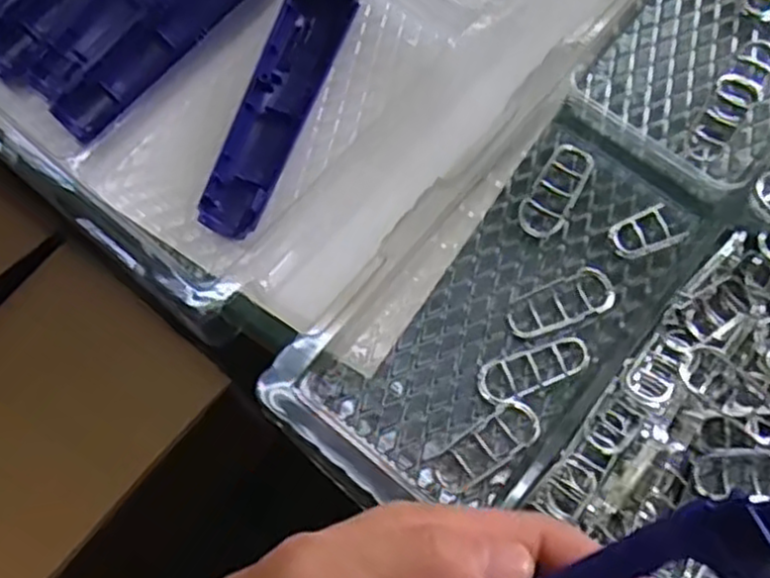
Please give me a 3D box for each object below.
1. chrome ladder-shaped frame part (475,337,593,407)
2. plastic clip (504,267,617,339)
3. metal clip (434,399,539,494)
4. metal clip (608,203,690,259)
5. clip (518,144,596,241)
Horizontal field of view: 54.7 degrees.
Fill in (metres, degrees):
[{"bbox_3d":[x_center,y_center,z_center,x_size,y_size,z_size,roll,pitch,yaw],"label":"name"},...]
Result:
[{"bbox_3d":[0.069,0.037,0.347,0.055,0.010,0.020,-21,72,-5],"label":"chrome ladder-shaped frame part"},{"bbox_3d":[0.084,0.007,0.356,0.053,0.008,0.024,-23,72,-5],"label":"plastic clip"},{"bbox_3d":[0.046,0.072,0.334,0.052,0.011,0.021,-37,74,-10],"label":"metal clip"},{"bbox_3d":[0.128,-0.027,0.366,0.034,0.008,0.022,-26,72,-6],"label":"metal clip"},{"bbox_3d":[0.086,-0.049,0.374,0.023,0.009,0.053,30,75,12],"label":"clip"}]

